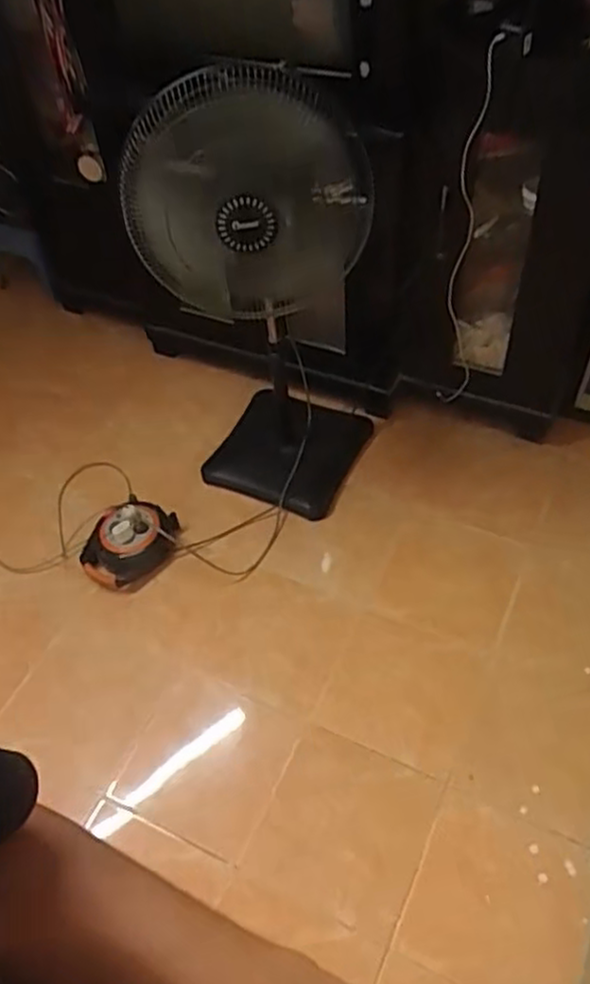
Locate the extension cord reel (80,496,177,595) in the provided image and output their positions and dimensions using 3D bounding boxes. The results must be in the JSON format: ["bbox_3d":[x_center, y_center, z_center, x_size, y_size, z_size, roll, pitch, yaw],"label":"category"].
[{"bbox_3d":[-0.393,0.124,1.766,0.185,0.101,0.201,-3,51,3],"label":"extension cord reel"}]

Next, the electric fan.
[{"bbox_3d":[-0.054,-0.425,1.590,0.401,0.973,0.440,5,52,10],"label":"electric fan"}]

